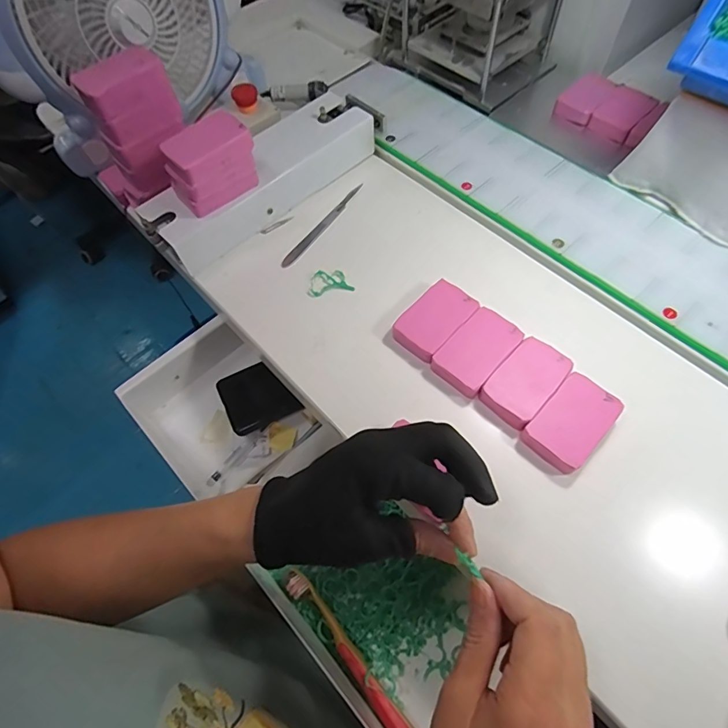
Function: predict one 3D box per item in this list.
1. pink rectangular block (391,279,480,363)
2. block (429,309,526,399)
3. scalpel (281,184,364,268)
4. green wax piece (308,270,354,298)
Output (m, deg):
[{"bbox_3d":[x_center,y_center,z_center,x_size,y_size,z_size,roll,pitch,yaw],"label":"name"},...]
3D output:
[{"bbox_3d":[0.063,-0.037,0.396,0.045,0.018,0.074,38,70,21],"label":"pink rectangular block"},{"bbox_3d":[0.095,-0.010,0.382,0.045,0.017,0.076,39,71,21],"label":"block"},{"bbox_3d":[-0.042,-0.145,0.471,0.011,0.004,0.129,32,68,19],"label":"scalpel"},{"bbox_3d":[-0.031,-0.077,0.430,0.042,0.004,0.027,-5,62,1],"label":"green wax piece"}]

